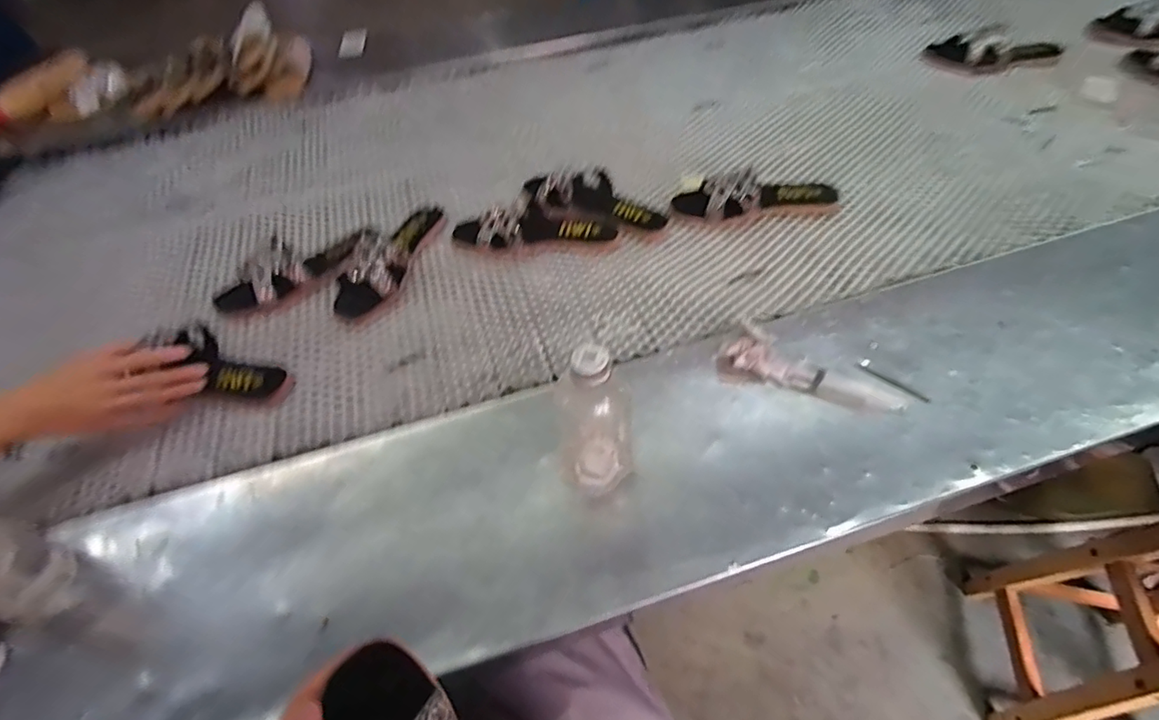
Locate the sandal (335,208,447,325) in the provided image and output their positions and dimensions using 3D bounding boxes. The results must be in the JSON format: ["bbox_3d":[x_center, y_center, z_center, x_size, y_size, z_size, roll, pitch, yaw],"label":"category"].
[{"bbox_3d":[-0.269,-0.160,0.778,0.077,0.061,0.233,12,56,13],"label":"sandal"}]

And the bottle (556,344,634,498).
[{"bbox_3d":[0.016,0.062,0.482,0.062,0.178,0.049,1,54,5],"label":"bottle"}]

